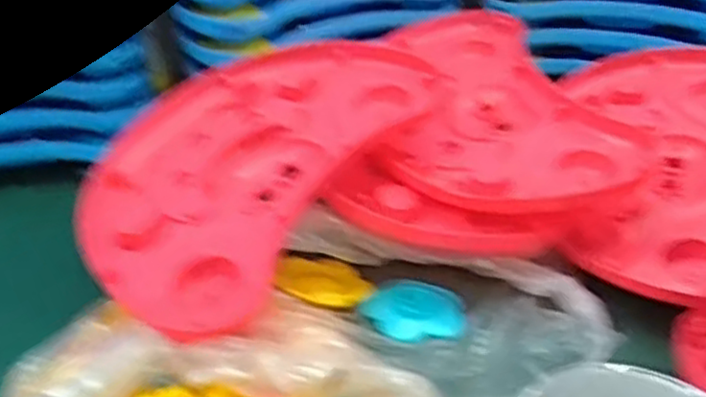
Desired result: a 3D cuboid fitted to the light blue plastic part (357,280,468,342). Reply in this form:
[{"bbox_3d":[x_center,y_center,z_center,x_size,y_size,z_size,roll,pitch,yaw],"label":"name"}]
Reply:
[{"bbox_3d":[0.052,0.093,0.618,0.087,0.020,0.060,-2,30,-2],"label":"light blue plastic part"}]

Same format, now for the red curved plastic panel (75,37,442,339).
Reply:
[{"bbox_3d":[-0.102,-0.038,0.633,0.217,0.037,0.318,25,58,25],"label":"red curved plastic panel"}]

